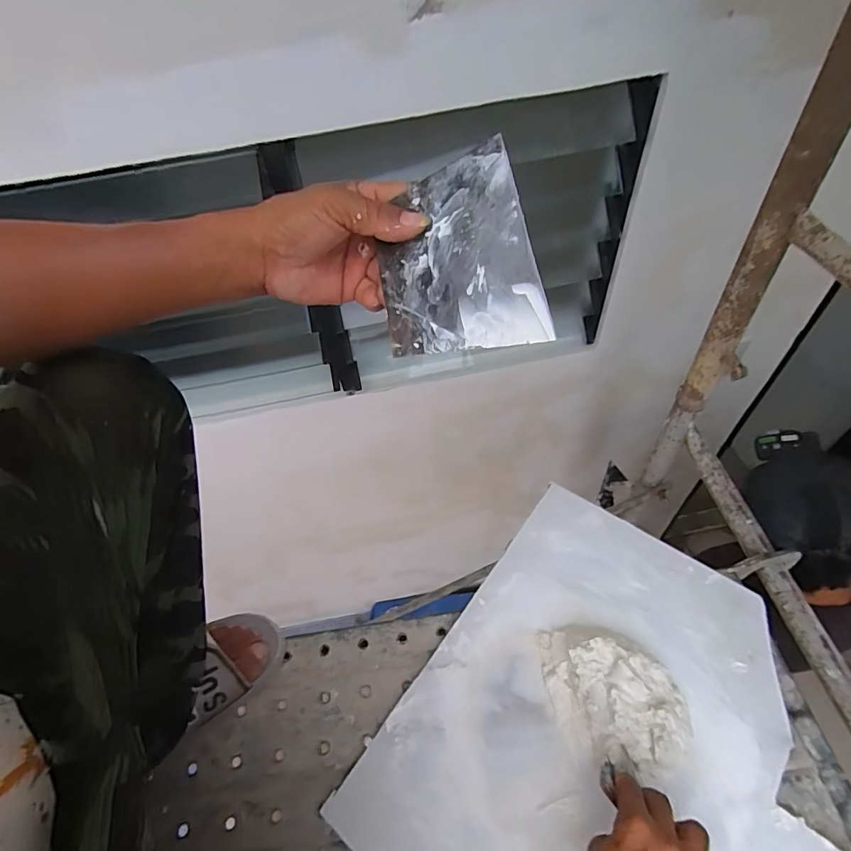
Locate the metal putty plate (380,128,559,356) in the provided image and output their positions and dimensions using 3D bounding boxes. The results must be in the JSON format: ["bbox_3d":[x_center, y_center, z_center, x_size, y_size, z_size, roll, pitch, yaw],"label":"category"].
[{"bbox_3d":[0.017,-0.108,0.298,0.095,0.004,0.139,-13,73,15],"label":"metal putty plate"}]

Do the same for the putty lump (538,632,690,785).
[{"bbox_3d":[0.195,0.288,0.492,0.146,0.054,0.137,-2,54,3],"label":"putty lump"}]

